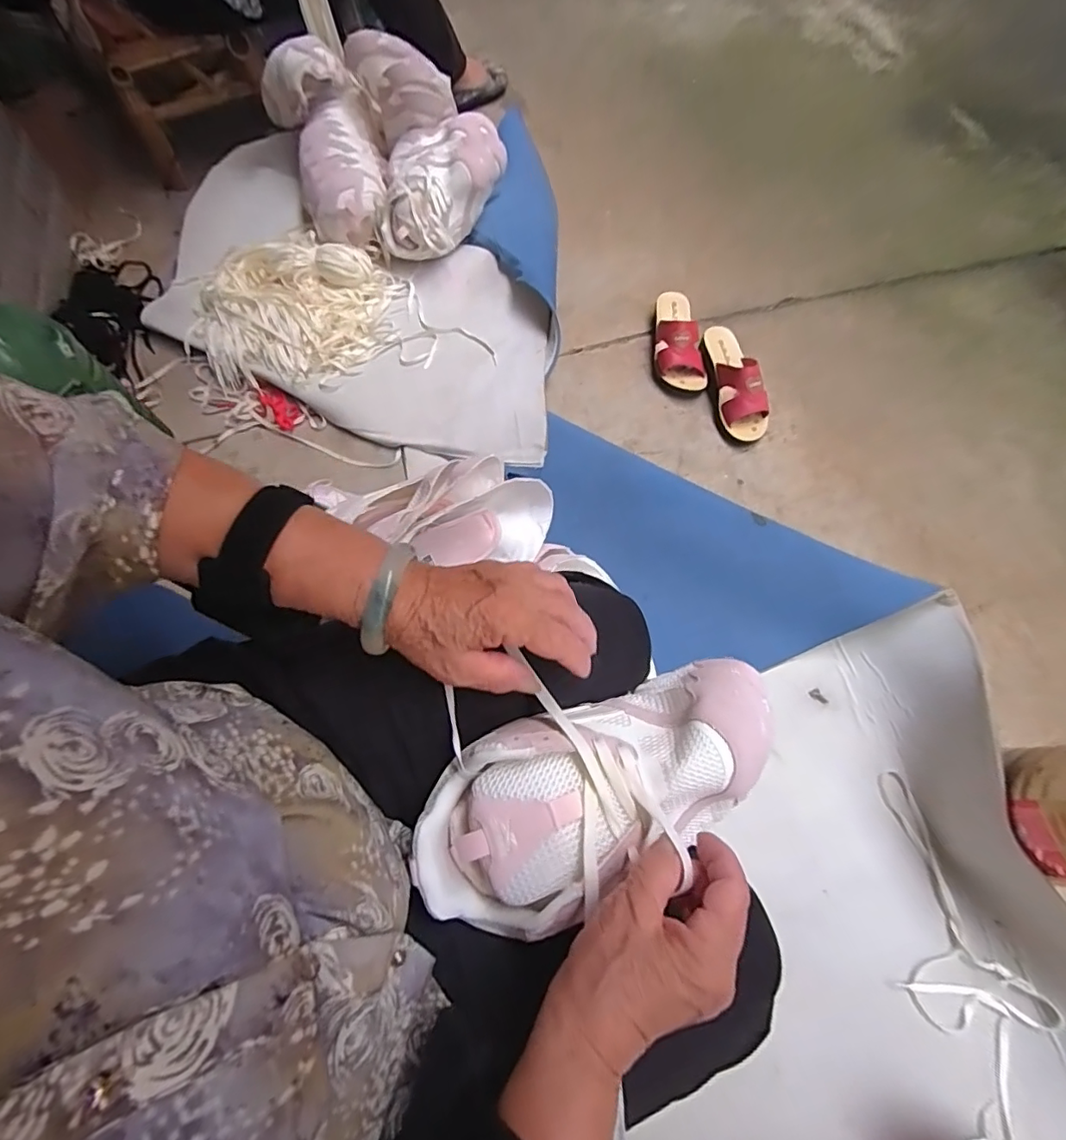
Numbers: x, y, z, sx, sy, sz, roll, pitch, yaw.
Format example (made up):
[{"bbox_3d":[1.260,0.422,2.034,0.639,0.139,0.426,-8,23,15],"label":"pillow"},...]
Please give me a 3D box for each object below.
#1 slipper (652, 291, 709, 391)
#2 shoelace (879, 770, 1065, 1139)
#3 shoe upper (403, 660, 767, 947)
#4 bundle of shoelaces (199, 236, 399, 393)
[{"bbox_3d":[0.276,-0.438,1.007,0.095,0.066,0.215,5,68,2],"label":"slipper"},{"bbox_3d":[0.513,0.462,0.678,0.149,0.030,0.366,-21,70,-9],"label":"shoelace"},{"bbox_3d":[0.040,0.140,0.349,0.241,0.058,0.109,-26,71,-6],"label":"shoe upper"},{"bbox_3d":[-0.433,-0.483,1.007,0.369,0.068,0.302,-19,69,-8],"label":"bundle of shoelaces"}]

